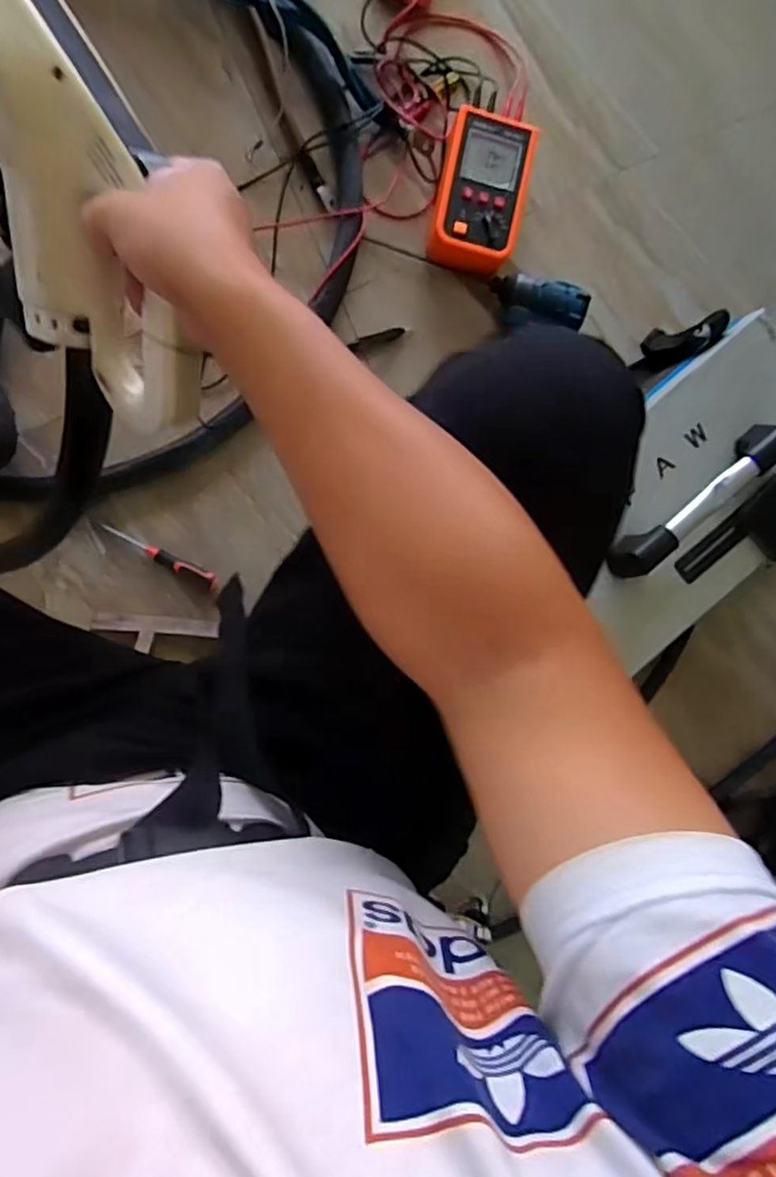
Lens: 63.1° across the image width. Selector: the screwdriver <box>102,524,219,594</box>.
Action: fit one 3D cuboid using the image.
[{"bbox_3d":[-0.285,-0.040,0.808,0.146,0.022,0.020,30,91,-3],"label":"screwdriver"}]

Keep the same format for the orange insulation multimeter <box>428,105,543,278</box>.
[{"bbox_3d":[0.114,-0.491,0.794,0.107,0.062,0.179,12,94,-8],"label":"orange insulation multimeter"}]

